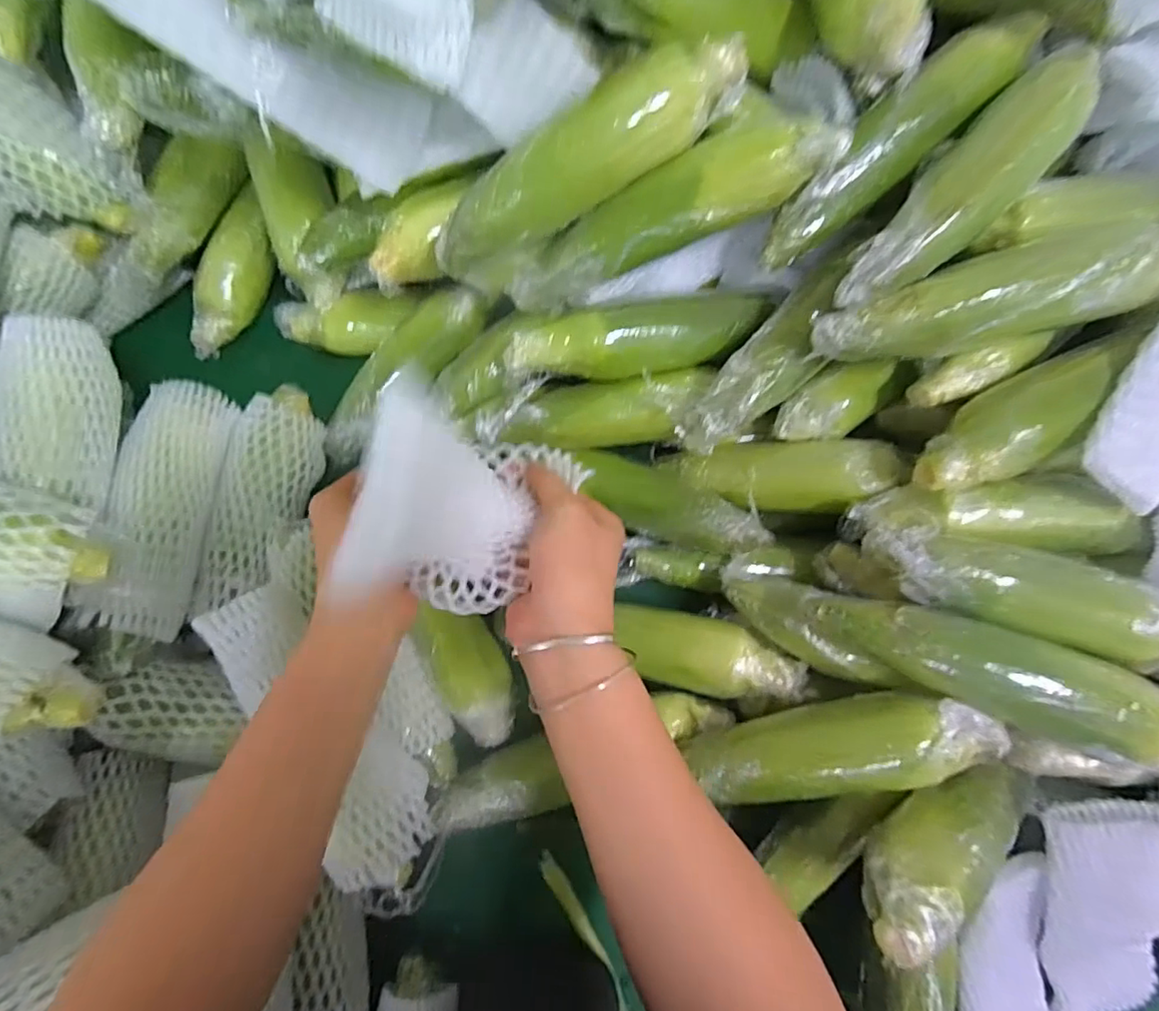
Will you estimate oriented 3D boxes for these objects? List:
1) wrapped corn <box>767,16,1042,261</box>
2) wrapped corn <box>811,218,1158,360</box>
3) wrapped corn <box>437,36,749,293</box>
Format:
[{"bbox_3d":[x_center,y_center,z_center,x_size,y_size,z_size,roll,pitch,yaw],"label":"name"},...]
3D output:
[{"bbox_3d":[0.224,-0.260,0.387,0.238,0.041,0.047,-42,77,8],"label":"wrapped corn"},{"bbox_3d":[0.273,-0.133,0.366,0.228,0.047,0.058,-16,75,-4],"label":"wrapped corn"},{"bbox_3d":[0.003,-0.229,0.379,0.233,0.069,0.051,-30,76,13],"label":"wrapped corn"}]

